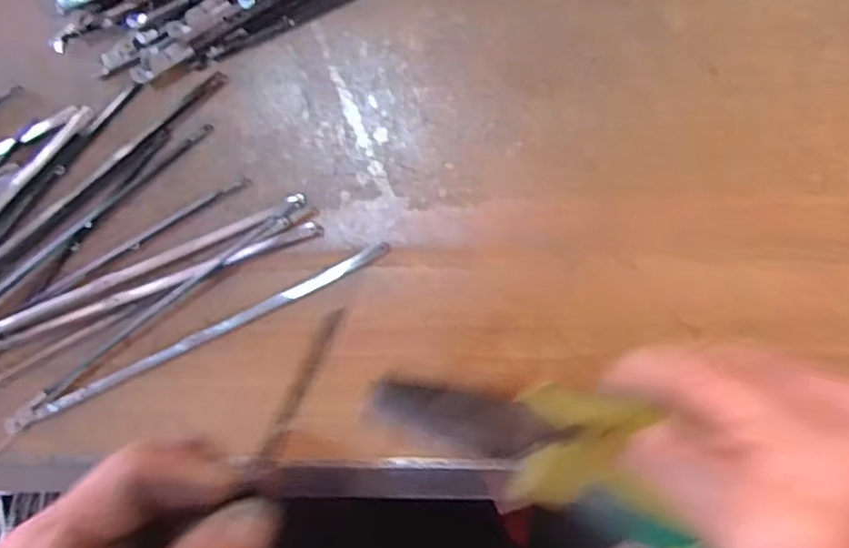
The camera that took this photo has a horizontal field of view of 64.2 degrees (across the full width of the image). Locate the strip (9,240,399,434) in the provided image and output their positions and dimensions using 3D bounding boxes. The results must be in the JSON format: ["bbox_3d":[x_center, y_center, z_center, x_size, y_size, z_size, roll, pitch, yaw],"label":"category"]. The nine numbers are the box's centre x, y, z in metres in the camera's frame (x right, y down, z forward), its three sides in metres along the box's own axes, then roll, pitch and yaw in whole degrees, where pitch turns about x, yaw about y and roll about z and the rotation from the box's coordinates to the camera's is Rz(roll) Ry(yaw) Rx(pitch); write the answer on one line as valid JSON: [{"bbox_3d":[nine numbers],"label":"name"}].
[{"bbox_3d":[-0.102,0.030,0.295,0.190,0.008,0.008,-25,89,10],"label":"strip"}]

